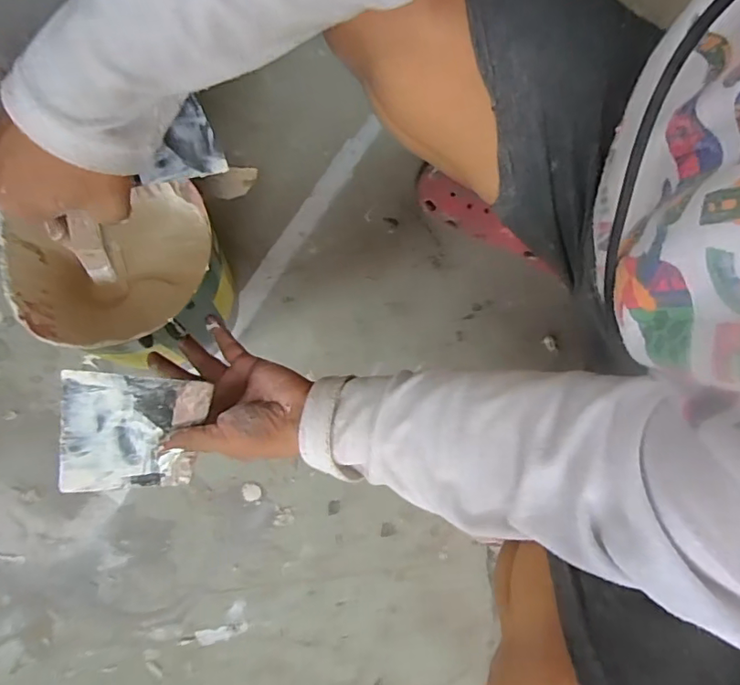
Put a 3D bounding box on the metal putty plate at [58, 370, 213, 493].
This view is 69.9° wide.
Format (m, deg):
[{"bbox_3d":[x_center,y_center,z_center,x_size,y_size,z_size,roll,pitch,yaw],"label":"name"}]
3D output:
[{"bbox_3d":[-0.185,0.074,0.412,0.097,0.139,0.006,7,40,-24],"label":"metal putty plate"}]

